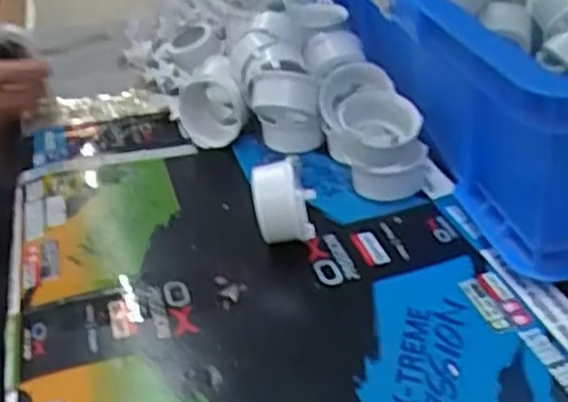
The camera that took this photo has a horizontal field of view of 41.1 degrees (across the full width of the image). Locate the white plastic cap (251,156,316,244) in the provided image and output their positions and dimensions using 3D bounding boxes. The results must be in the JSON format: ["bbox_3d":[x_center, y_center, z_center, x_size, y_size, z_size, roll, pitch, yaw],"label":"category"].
[{"bbox_3d":[0.000,-0.005,0.482,0.034,0.061,0.050,-2,31,5],"label":"white plastic cap"}]

